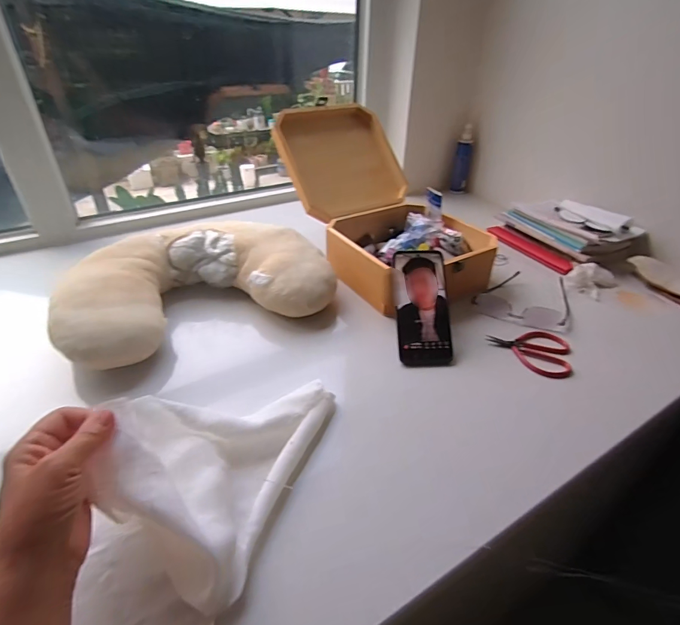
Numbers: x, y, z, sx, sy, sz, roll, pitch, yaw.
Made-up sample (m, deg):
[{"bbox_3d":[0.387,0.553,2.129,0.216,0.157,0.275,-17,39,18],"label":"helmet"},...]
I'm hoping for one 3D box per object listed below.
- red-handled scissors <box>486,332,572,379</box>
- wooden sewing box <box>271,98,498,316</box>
[{"bbox_3d":[0.272,0.052,0.579,0.109,0.016,0.084,16,38,20],"label":"red-handled scissors"},{"bbox_3d":[0.075,-0.216,0.754,0.252,0.218,0.427,-18,40,-25],"label":"wooden sewing box"}]

